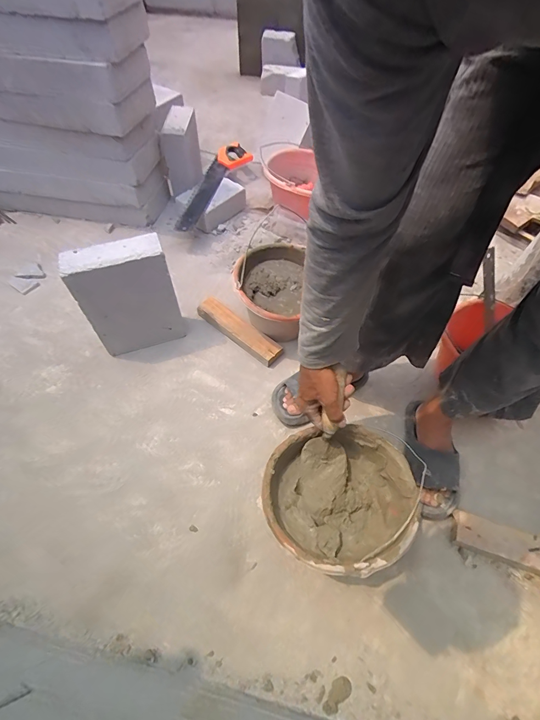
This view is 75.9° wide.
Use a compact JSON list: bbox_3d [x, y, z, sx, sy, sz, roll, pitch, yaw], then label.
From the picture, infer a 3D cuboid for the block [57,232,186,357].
[{"bbox_3d":[-0.320,-0.132,0.803,0.196,0.282,0.083,-18,58,-13],"label":"block"}]

